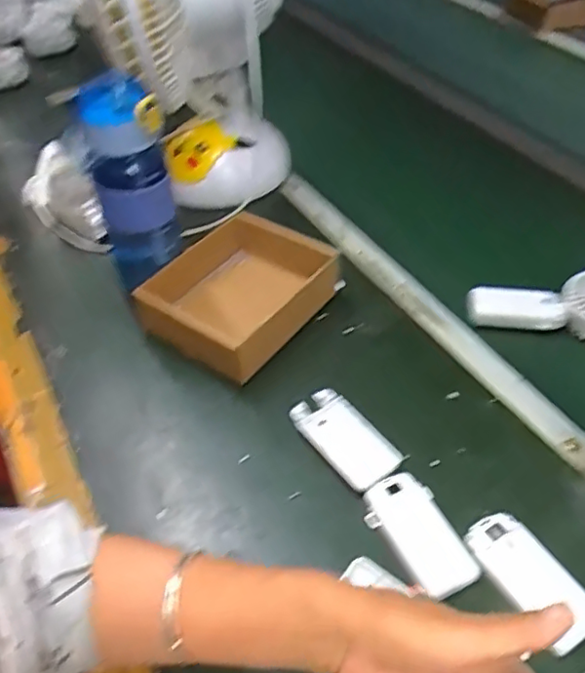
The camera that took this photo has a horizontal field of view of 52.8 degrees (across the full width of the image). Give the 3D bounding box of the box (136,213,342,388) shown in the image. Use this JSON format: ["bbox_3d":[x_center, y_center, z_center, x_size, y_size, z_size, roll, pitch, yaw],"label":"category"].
[{"bbox_3d":[-0.058,-0.046,0.599,0.147,0.054,0.169,31,53,26],"label":"box"}]

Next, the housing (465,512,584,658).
[{"bbox_3d":[0.168,0.168,0.416,0.045,0.012,0.094,-20,50,-19],"label":"housing"}]

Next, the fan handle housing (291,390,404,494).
[{"bbox_3d":[0.045,0.085,0.497,0.052,0.014,0.096,-29,53,-26],"label":"fan handle housing"}]

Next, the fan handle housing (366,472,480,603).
[{"bbox_3d":[0.095,0.146,0.441,0.050,0.012,0.093,-21,50,-19],"label":"fan handle housing"}]

